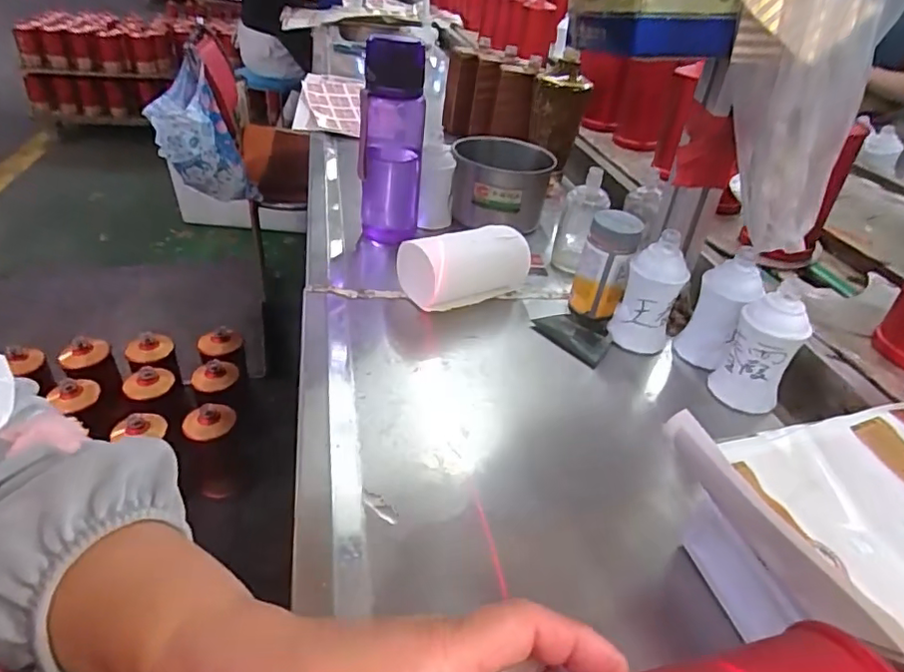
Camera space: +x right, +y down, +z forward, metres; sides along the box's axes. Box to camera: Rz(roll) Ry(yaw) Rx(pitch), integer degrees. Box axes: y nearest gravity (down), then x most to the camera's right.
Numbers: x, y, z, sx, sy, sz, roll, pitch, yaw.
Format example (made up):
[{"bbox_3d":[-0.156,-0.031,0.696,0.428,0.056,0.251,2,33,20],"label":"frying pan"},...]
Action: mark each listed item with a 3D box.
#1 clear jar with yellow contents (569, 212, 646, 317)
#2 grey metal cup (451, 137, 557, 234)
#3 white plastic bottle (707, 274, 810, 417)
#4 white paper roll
[{"bbox_3d":[0.161,-0.074,0.607,0.050,0.100,0.056,15,36,13],"label":"clear jar with yellow contents"},{"bbox_3d":[0.065,-0.213,0.785,0.130,0.078,0.126,13,36,10],"label":"grey metal cup"},{"bbox_3d":[0.276,0.010,0.510,0.054,0.111,0.047,15,36,13],"label":"white plastic bottle"},{"bbox_3d":[0.018,-0.074,0.618,0.140,0.057,0.056,-17,41,-28],"label":"white paper roll"}]

